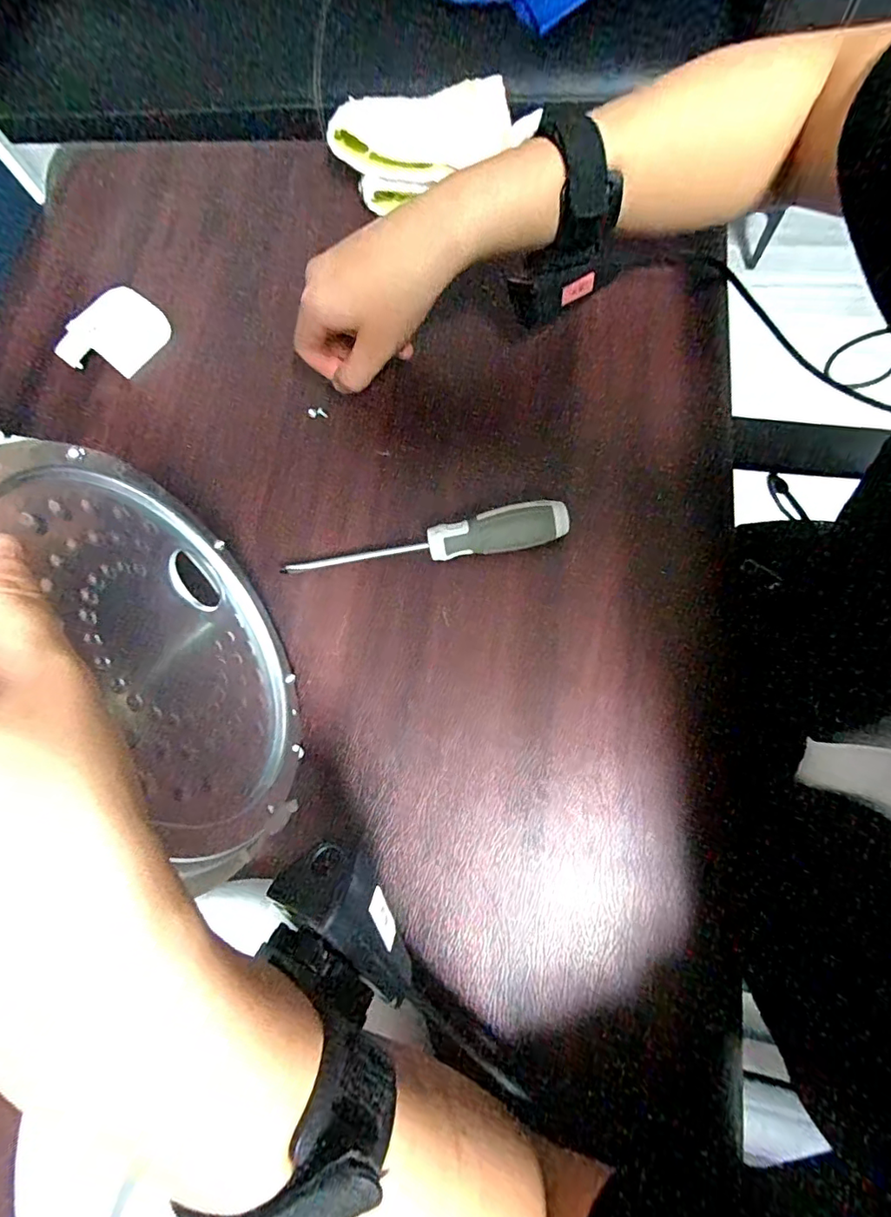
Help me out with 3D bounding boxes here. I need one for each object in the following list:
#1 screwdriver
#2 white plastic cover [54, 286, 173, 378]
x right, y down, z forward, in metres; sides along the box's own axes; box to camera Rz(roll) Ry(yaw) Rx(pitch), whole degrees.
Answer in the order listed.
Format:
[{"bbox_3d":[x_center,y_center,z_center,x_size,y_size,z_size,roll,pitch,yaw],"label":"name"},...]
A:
[{"bbox_3d":[-0.012,-0.040,0.330,0.179,0.035,0.024,-9,73,4],"label":"screwdriver"},{"bbox_3d":[-0.268,-0.222,0.411,0.071,0.013,0.078,32,80,14],"label":"white plastic cover"}]

